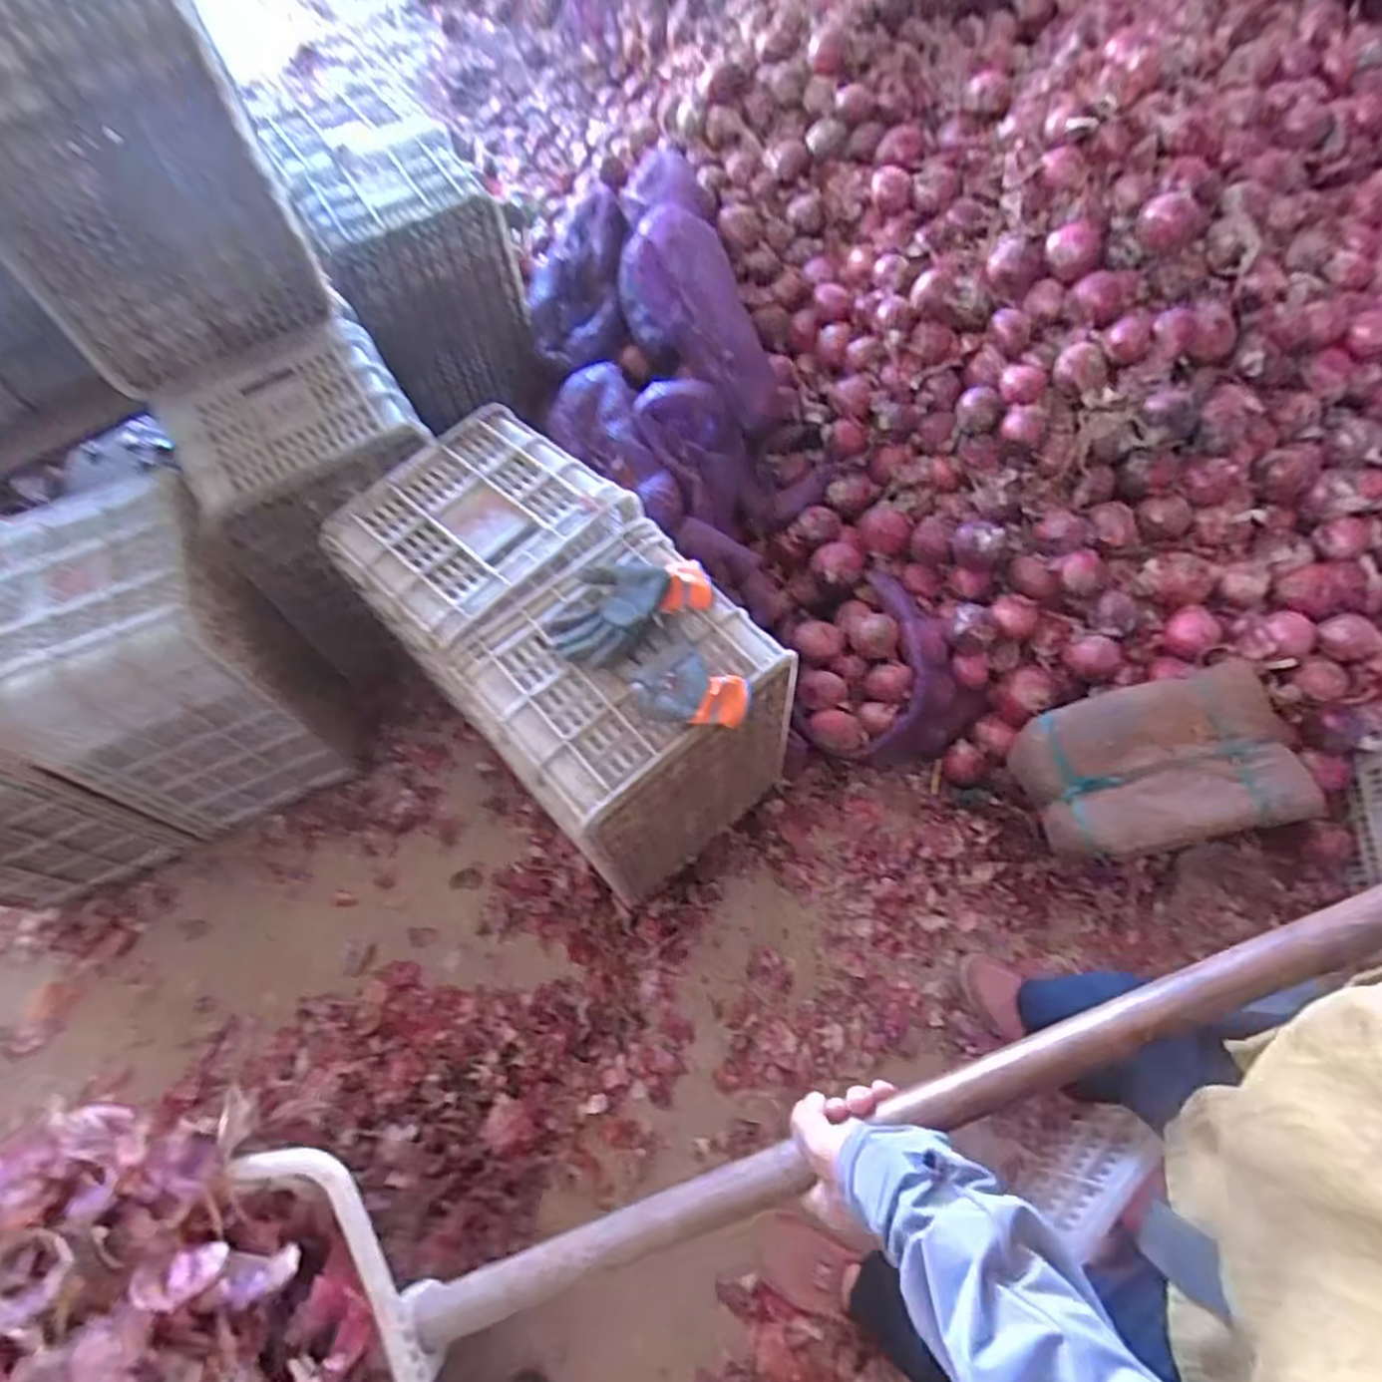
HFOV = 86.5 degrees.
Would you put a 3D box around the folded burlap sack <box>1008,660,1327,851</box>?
[{"bbox_3d":[0.746,0.115,1.160,0.408,0.089,0.253,-9,63,-1],"label":"folded burlap sack"}]

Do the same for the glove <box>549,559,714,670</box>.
[{"bbox_3d":[-0.086,-0.119,0.928,0.207,0.034,0.140,-33,65,-12],"label":"glove"}]

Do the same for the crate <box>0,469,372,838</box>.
[{"bbox_3d":[-0.843,-0.041,1.220,0.347,0.480,0.344,-24,64,-8],"label":"crate"}]

